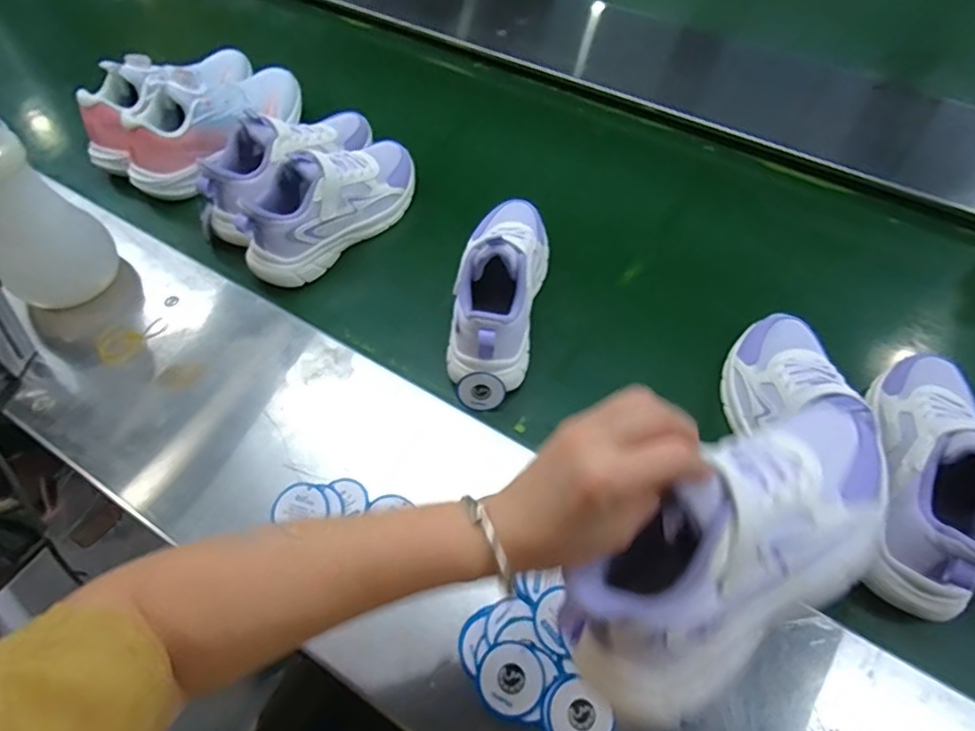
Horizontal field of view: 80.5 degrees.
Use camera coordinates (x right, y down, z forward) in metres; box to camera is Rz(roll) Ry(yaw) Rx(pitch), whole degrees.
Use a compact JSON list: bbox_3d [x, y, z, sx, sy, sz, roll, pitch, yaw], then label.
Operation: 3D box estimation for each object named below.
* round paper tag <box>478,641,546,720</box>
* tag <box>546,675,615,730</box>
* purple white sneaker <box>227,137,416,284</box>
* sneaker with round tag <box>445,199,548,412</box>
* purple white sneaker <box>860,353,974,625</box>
[{"bbox_3d":[0.017,0.226,0.414,0.047,0.006,0.047,0,58,0],"label":"round paper tag"},{"bbox_3d":[0.064,0.248,0.407,0.041,0.005,0.046,-39,76,-24],"label":"tag"},{"bbox_3d":[-0.180,-0.199,0.675,0.074,0.103,0.242,37,65,21],"label":"purple white sneaker"},{"bbox_3d":[0.024,-0.092,0.600,0.092,0.116,0.248,10,59,7],"label":"sneaker with round tag"},{"bbox_3d":[0.371,0.077,0.484,0.100,0.120,0.236,19,60,12],"label":"purple white sneaker"}]

